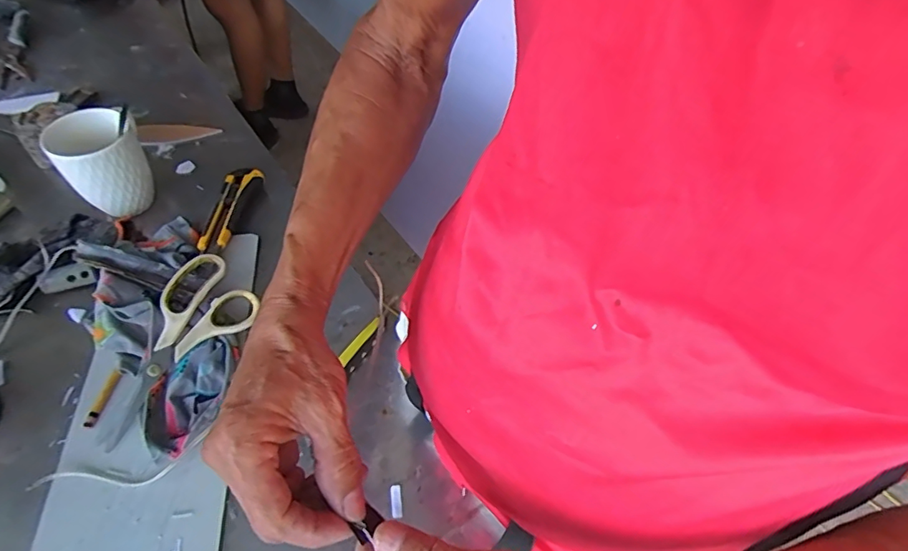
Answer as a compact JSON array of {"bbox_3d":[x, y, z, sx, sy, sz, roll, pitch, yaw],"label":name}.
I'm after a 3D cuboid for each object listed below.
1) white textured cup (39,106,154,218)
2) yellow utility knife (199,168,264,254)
[{"bbox_3d":[-0.388,-0.120,0.560,0.077,0.122,0.081,2,52,-3],"label":"white textured cup"},{"bbox_3d":[-0.266,-0.077,0.592,0.038,0.022,0.135,8,52,2],"label":"yellow utility knife"}]

